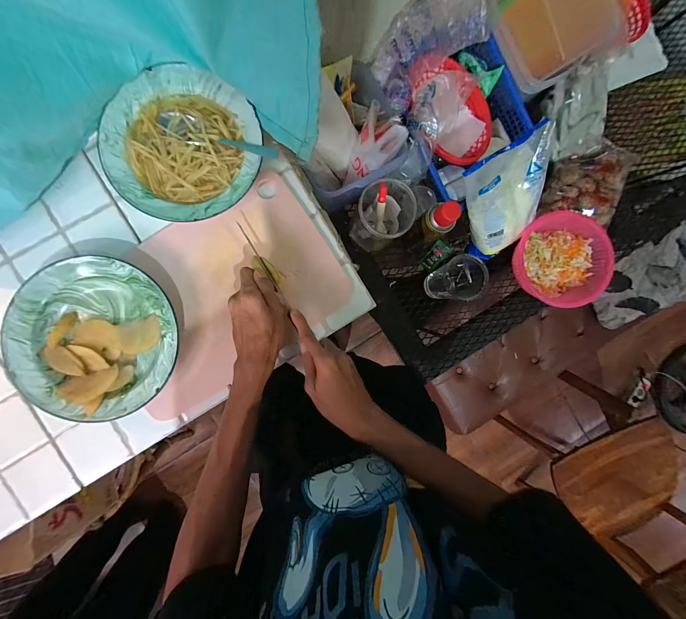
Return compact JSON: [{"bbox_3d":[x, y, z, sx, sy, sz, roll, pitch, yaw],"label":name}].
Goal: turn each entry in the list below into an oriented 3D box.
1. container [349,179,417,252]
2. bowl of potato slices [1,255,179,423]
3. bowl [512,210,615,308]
[{"bbox_3d":[0.066,-0.173,0.548,0.084,0.142,0.095,27,88,-4],"label":"container"},{"bbox_3d":[-0.334,0.038,0.405,0.208,0.040,0.213,0,90,-5],"label":"bowl of potato slices"},{"bbox_3d":[0.443,-0.105,0.604,0.172,0.069,0.191,-3,90,-4],"label":"bowl"}]

